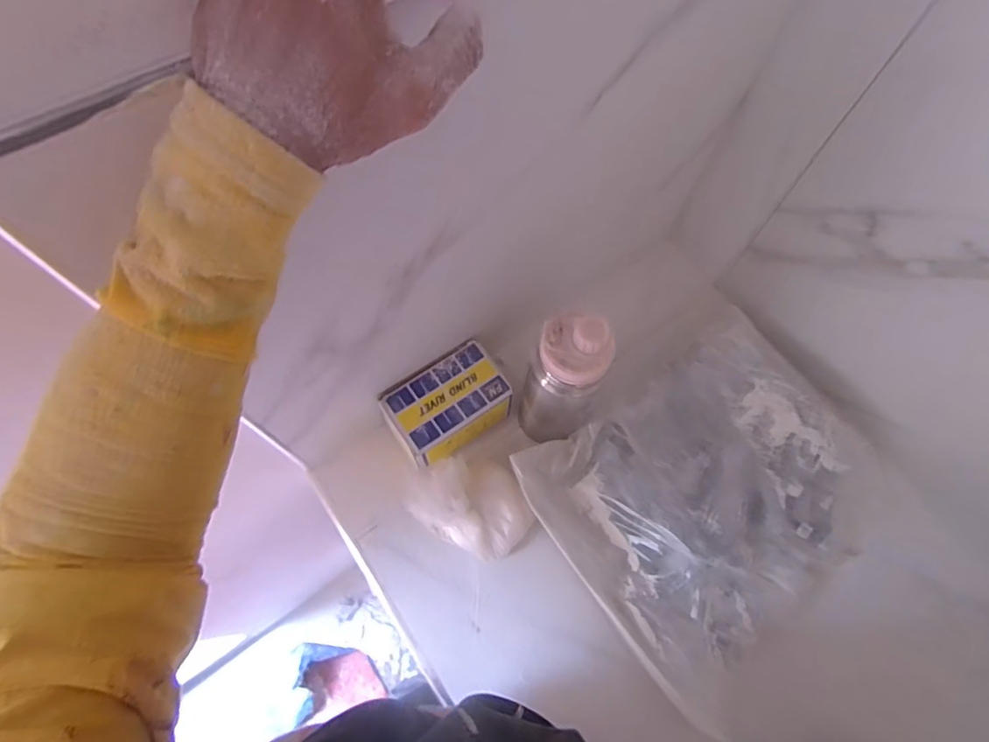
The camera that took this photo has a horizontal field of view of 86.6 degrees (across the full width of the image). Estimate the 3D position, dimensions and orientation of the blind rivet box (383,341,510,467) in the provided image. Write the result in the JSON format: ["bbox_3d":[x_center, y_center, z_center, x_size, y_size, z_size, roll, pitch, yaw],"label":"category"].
[{"bbox_3d":[-0.053,0.043,0.624,0.138,0.069,0.096,-31,70,-13],"label":"blind rivet box"}]

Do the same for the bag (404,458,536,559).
[{"bbox_3d":[-0.024,0.152,0.608,0.133,0.058,0.100,30,69,12],"label":"bag"}]

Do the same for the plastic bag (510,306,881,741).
[{"bbox_3d":[0.251,0.129,0.592,0.361,0.073,0.313,-35,71,-15],"label":"plastic bag"}]

